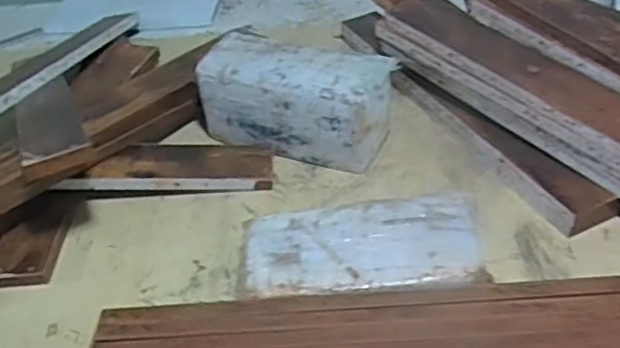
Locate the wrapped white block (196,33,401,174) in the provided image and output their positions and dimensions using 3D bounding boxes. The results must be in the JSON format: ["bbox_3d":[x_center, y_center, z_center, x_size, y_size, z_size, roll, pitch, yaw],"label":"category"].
[{"bbox_3d":[-0.014,-0.083,0.758,0.215,0.105,0.104,10,42,19],"label":"wrapped white block"}]

